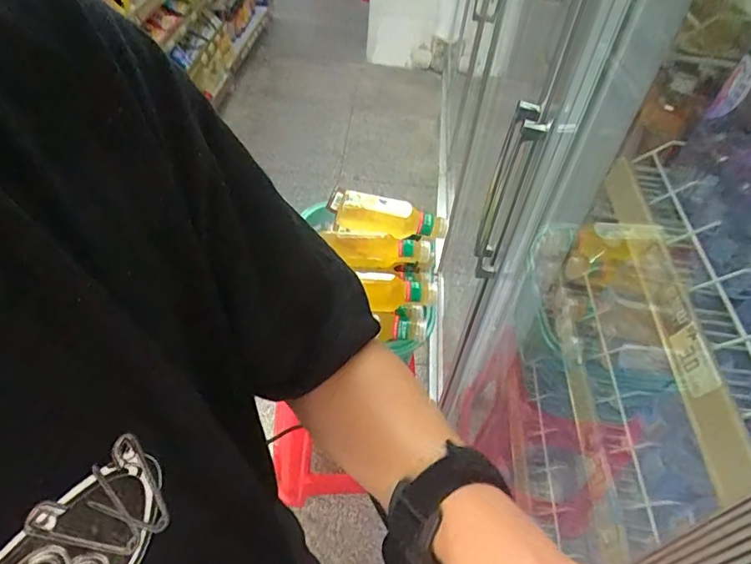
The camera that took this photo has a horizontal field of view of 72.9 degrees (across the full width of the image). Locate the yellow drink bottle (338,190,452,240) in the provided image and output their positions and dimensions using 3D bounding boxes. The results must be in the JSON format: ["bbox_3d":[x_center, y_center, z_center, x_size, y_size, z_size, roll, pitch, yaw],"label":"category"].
[{"bbox_3d":[0.031,-0.116,0.931,0.207,0.054,0.065,9,47,2],"label":"yellow drink bottle"}]

